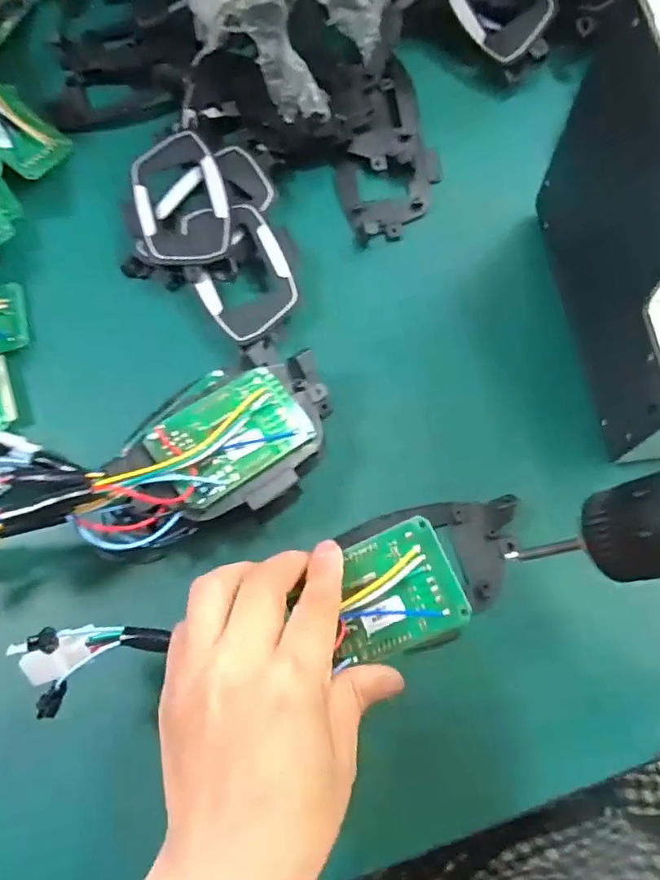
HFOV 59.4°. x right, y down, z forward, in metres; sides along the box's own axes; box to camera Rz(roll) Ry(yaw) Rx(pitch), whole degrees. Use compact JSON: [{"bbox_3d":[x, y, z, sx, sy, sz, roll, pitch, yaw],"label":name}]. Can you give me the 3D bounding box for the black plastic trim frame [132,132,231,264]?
[{"bbox_3d":[-0.097,-0.154,0.377,0.057,0.007,0.098,-18,74,0],"label":"black plastic trim frame"}]

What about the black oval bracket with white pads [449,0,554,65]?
[{"bbox_3d":[0.123,-0.304,0.405,0.058,0.012,0.072,-28,92,18],"label":"black oval bracket with white pads"}]

